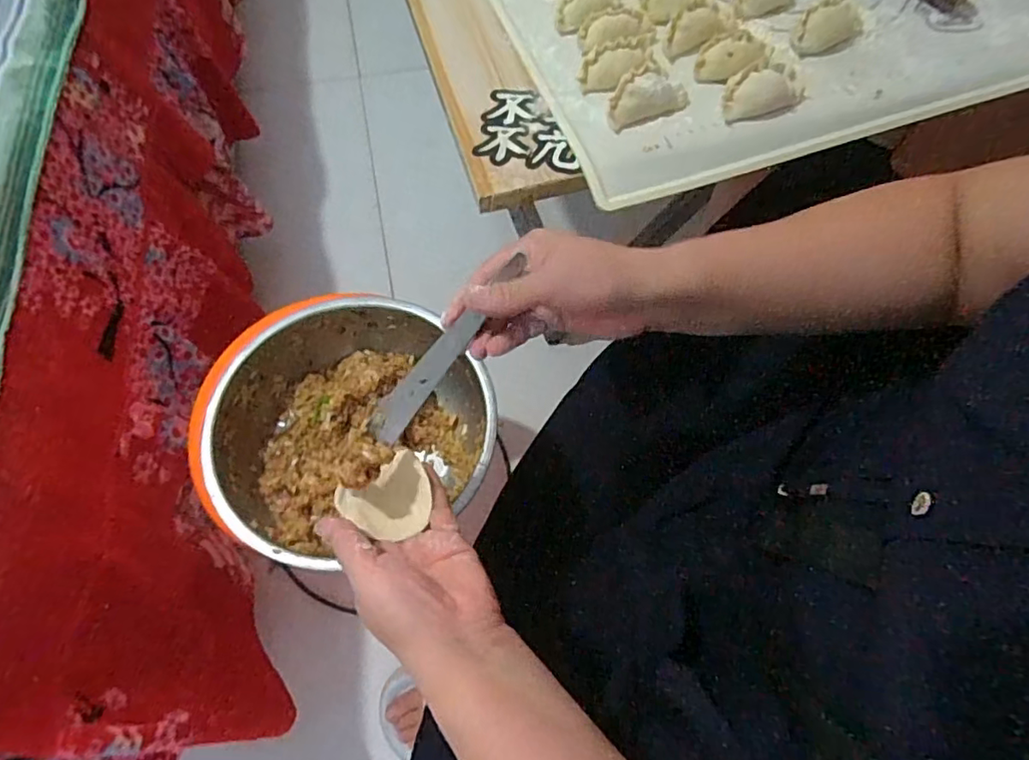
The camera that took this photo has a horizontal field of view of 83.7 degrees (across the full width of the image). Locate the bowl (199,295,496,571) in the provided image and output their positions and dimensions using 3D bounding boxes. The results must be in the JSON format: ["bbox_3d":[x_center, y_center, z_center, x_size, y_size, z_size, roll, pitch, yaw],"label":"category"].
[{"bbox_3d":[-0.139,0.041,0.497,0.214,0.081,0.203,1,66,-2],"label":"bowl"}]

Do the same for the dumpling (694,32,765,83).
[{"bbox_3d":[0.154,-0.229,0.408,0.053,0.019,0.026,-21,69,-11],"label":"dumpling"}]

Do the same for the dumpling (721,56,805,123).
[{"bbox_3d":[0.169,-0.199,0.393,0.059,0.018,0.031,-22,69,-11],"label":"dumpling"}]

